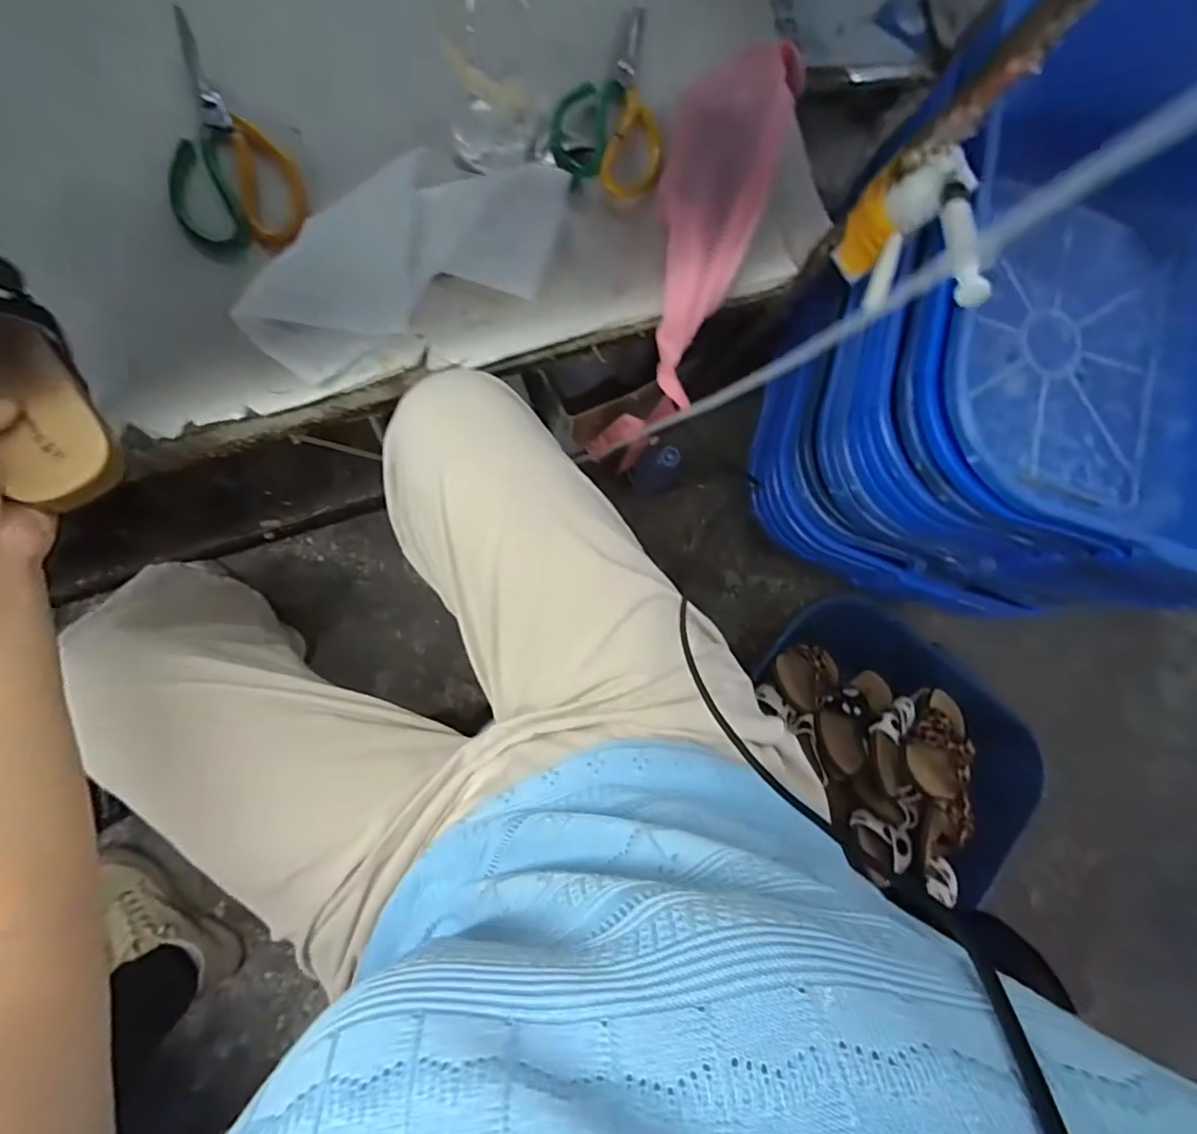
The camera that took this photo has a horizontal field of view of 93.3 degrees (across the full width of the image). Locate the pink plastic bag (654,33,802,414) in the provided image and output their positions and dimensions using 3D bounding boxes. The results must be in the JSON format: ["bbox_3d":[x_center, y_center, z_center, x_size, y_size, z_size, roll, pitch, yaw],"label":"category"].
[{"bbox_3d":[0.099,-0.329,0.500,0.103,0.070,0.336,20,84,-8],"label":"pink plastic bag"}]

